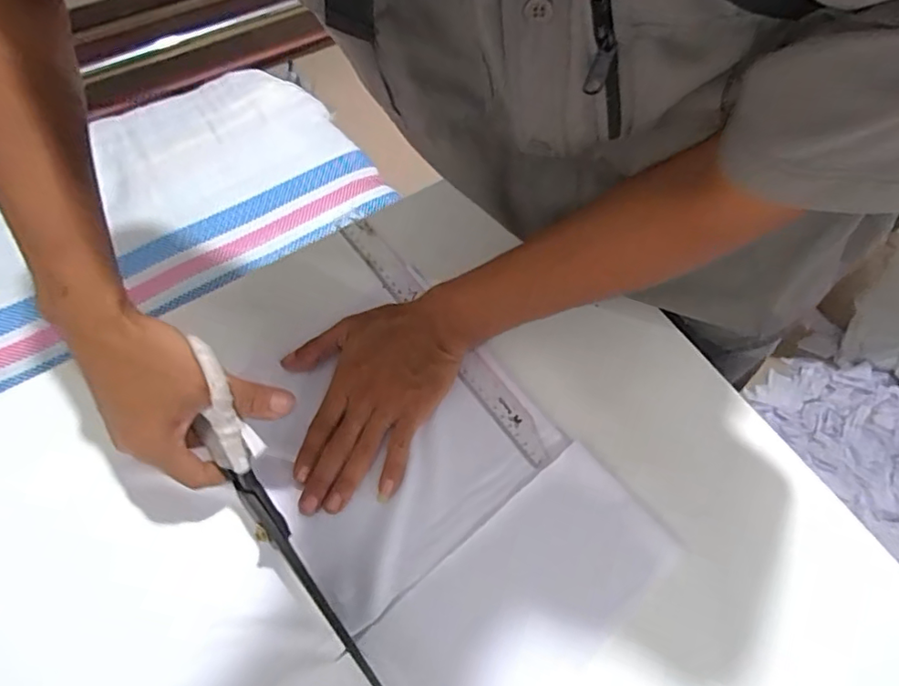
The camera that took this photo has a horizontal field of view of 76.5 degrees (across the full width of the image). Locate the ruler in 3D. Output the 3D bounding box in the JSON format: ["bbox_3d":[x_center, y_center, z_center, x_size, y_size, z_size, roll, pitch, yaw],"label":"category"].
[{"bbox_3d":[-0.008,-0.010,0.513,0.032,0.010,0.286,-35,71,-15],"label":"ruler"}]

